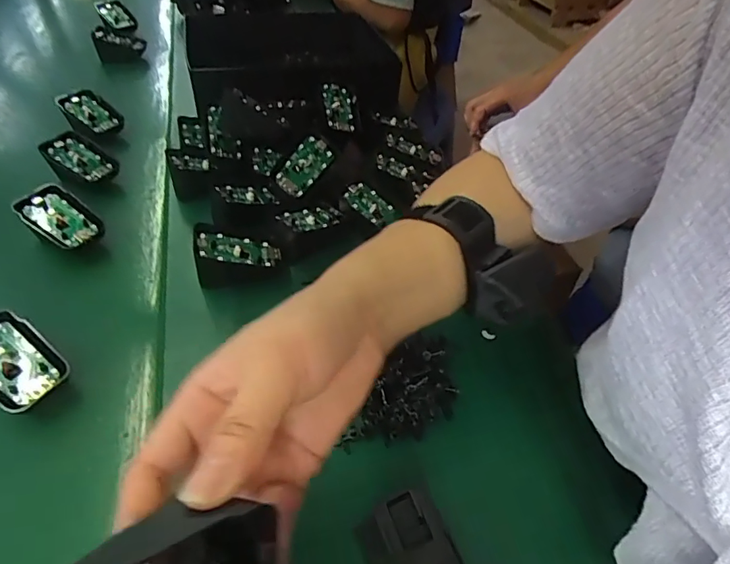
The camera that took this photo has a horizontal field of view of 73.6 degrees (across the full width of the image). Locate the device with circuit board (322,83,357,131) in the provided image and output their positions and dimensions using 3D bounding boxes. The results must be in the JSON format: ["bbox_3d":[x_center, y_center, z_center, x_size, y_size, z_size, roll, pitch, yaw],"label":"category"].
[{"bbox_3d":[-0.026,-0.187,0.527,0.037,0.006,0.065,-2,67,-22],"label":"device with circuit board"}]

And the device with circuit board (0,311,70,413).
[{"bbox_3d":[-0.228,0.051,0.314,0.067,0.011,0.044,40,54,9],"label":"device with circuit board"}]

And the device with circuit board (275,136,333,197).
[{"bbox_3d":[-0.058,-0.112,0.471,0.032,0.005,0.062,39,74,-8],"label":"device with circuit board"}]

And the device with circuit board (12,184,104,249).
[{"bbox_3d":[-0.265,-0.056,0.423,0.068,0.012,0.042,40,58,6],"label":"device with circuit board"}]

